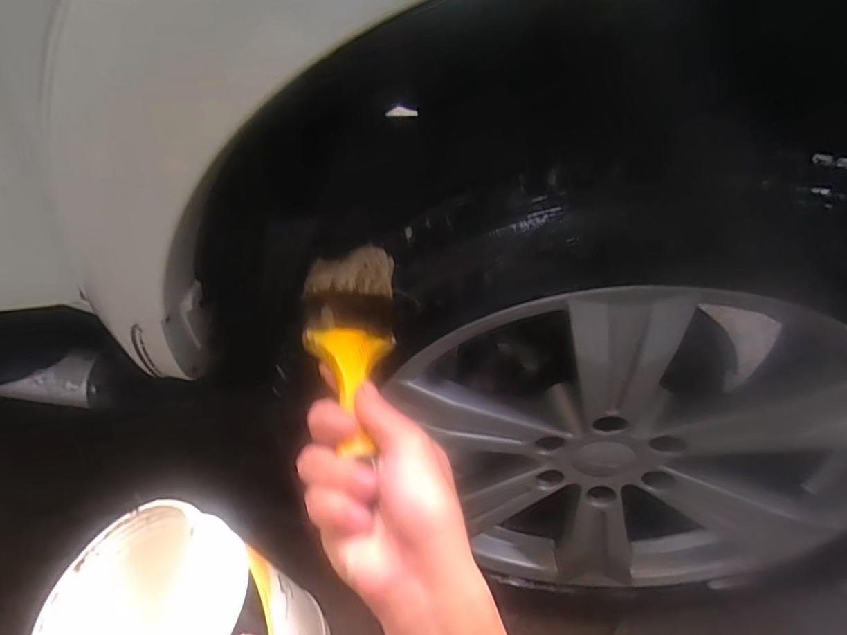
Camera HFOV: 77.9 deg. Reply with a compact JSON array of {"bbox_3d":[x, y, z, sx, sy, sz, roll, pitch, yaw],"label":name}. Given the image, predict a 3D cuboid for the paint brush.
[{"bbox_3d":[-0.050,0.014,0.356,0.062,0.017,0.161,-3,51,-4],"label":"paint brush"}]

